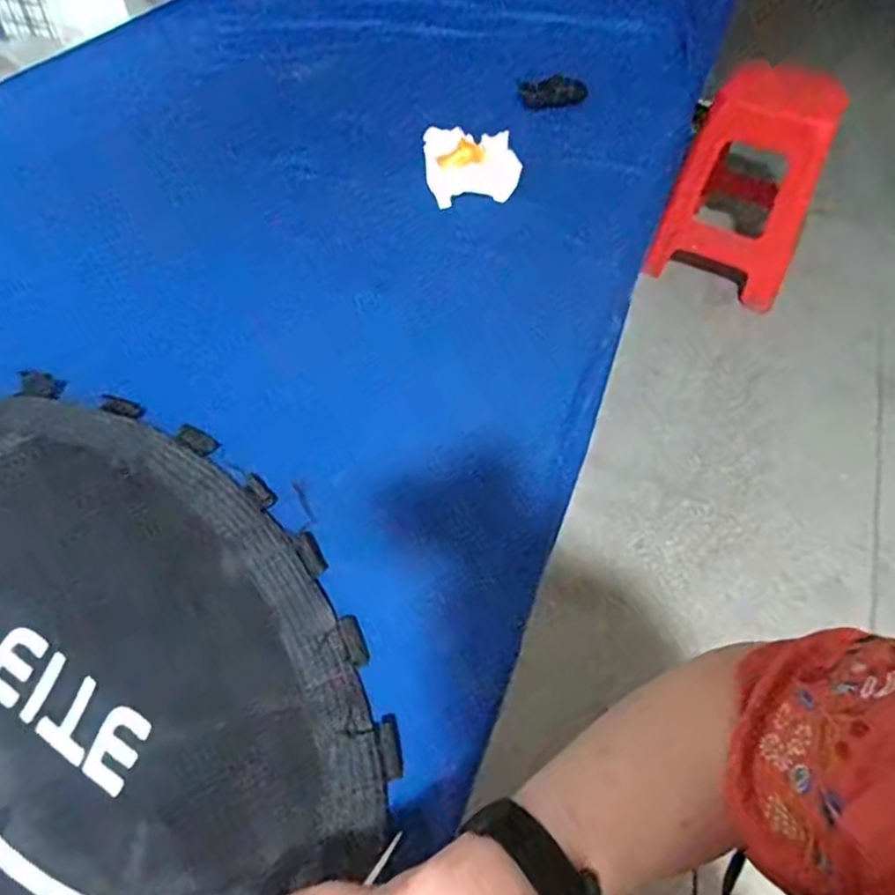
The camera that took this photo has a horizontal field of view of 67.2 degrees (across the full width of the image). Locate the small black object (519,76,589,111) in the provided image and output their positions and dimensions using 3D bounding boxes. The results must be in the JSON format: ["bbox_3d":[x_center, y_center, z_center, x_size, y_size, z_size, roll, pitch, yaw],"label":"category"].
[{"bbox_3d":[0.158,-0.543,1.032,0.101,0.039,0.031,18,51,11],"label":"small black object"}]

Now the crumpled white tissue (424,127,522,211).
[{"bbox_3d":[0.034,-0.378,0.893,0.128,0.059,0.107,0,50,-4],"label":"crumpled white tissue"}]

